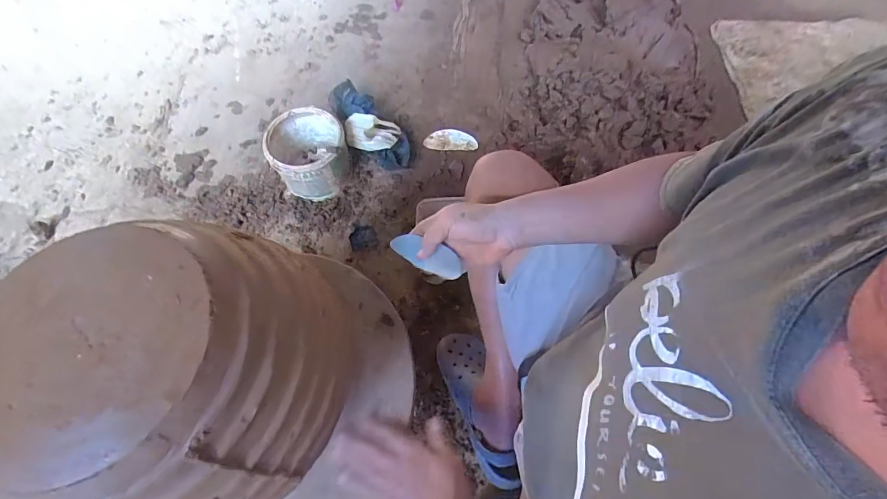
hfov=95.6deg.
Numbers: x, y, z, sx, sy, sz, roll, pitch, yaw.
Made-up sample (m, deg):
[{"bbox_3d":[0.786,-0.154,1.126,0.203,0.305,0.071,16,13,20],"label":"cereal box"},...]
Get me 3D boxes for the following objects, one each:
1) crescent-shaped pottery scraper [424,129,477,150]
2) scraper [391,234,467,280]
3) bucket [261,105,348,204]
[{"bbox_3d":[0.021,-0.290,1.063,0.137,0.011,0.056,5,87,8],"label":"crescent-shaped pottery scraper"},{"bbox_3d":[-0.023,0.009,0.539,0.106,0.015,0.041,21,60,11],"label":"scraper"},{"bbox_3d":[-0.320,-0.231,0.976,0.172,0.137,0.180,-1,65,1],"label":"bucket"}]

